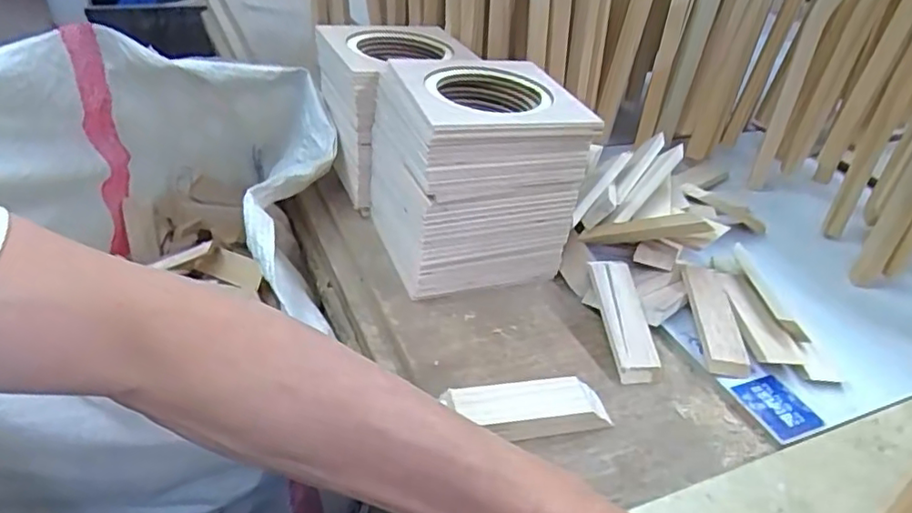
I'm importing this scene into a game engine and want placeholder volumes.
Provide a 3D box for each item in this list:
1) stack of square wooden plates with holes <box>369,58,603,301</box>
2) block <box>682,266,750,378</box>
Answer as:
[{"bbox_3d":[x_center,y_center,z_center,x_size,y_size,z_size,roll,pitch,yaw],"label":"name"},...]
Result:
[{"bbox_3d":[0.012,-0.061,0.484,0.128,0.148,0.136,-9,37,-19],"label":"stack of square wooden plates with holes"},{"bbox_3d":[0.186,0.041,0.443,0.029,0.012,0.097,3,48,-2],"label":"block"}]

